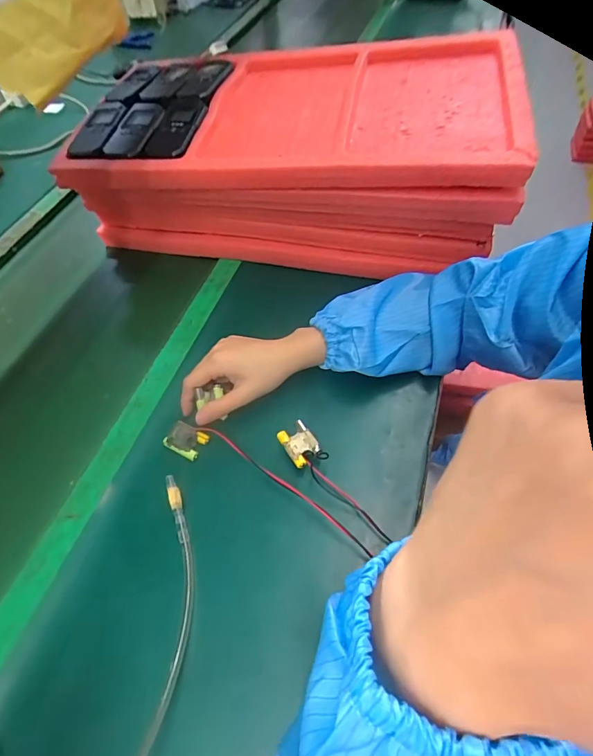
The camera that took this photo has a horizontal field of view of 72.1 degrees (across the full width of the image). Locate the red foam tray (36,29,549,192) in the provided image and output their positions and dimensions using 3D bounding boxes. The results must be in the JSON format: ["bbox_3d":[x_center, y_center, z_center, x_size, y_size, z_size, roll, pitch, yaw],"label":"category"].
[{"bbox_3d":[-0.001,-0.364,0.555,0.561,0.066,0.308,5,57,8],"label":"red foam tray"}]

